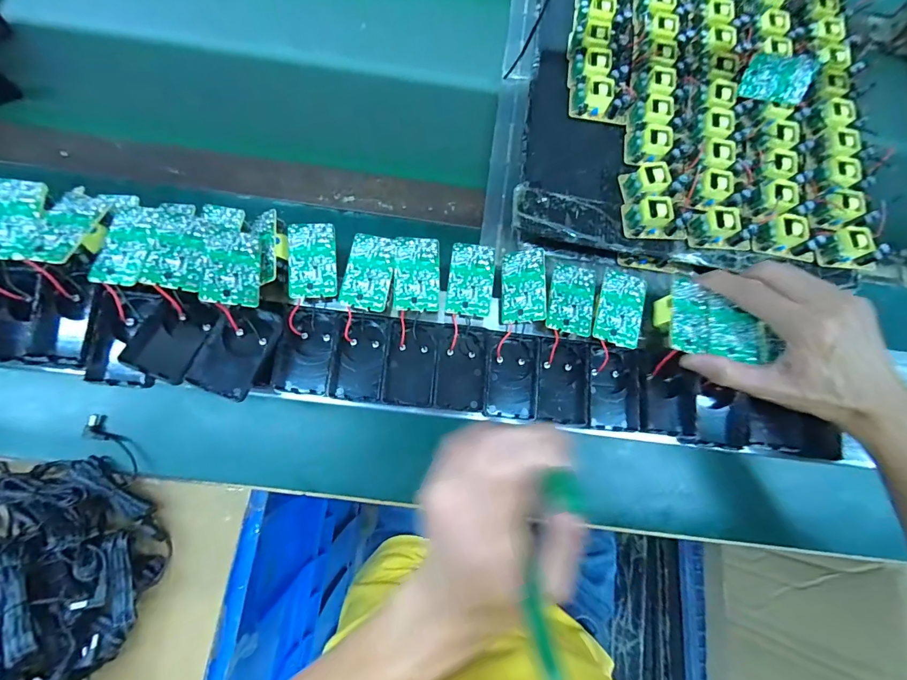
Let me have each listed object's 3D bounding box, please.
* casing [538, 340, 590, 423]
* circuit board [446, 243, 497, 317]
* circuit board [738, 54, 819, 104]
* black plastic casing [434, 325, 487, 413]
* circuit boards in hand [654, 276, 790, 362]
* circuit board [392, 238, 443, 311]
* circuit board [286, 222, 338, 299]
[{"bbox_3d":[0.096,0.036,0.341,0.040,0.016,0.071,4,77,-2],"label":"casing"},{"bbox_3d":[0.015,-0.050,0.325,0.037,0.004,0.062,7,77,-2],"label":"circuit board"},{"bbox_3d":[0.332,-0.268,0.398,0.060,0.040,0.012,10,38,7],"label":"circuit board"},{"bbox_3d":[0.007,0.025,0.338,0.043,0.012,0.072,0,77,-3],"label":"black plastic casing"},{"bbox_3d":[0.213,-0.016,0.321,0.080,0.025,0.061,8,80,0],"label":"circuit boards in hand"},{"bbox_3d":[-0.030,-0.055,0.322,0.038,0.010,0.063,-1,77,-4],"label":"circuit board"},{"bbox_3d":[-0.116,-0.066,0.318,0.038,0.008,0.062,-5,77,-4],"label":"circuit board"}]

